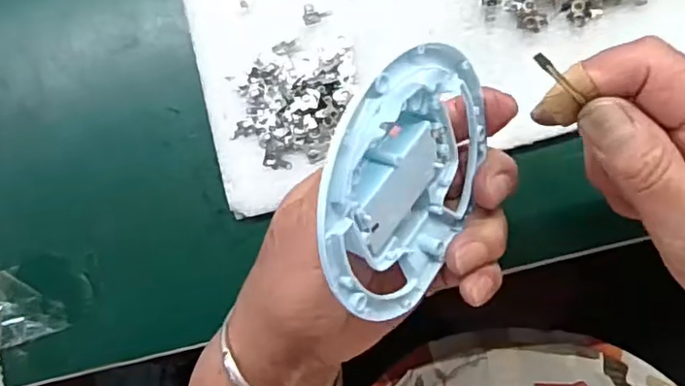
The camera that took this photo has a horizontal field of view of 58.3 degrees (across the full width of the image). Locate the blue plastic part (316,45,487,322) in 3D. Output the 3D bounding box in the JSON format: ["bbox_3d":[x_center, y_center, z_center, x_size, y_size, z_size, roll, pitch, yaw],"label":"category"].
[{"bbox_3d":[0.022,-0.006,0.235,0.018,0.098,0.097,17,134,34],"label":"blue plastic part"}]

